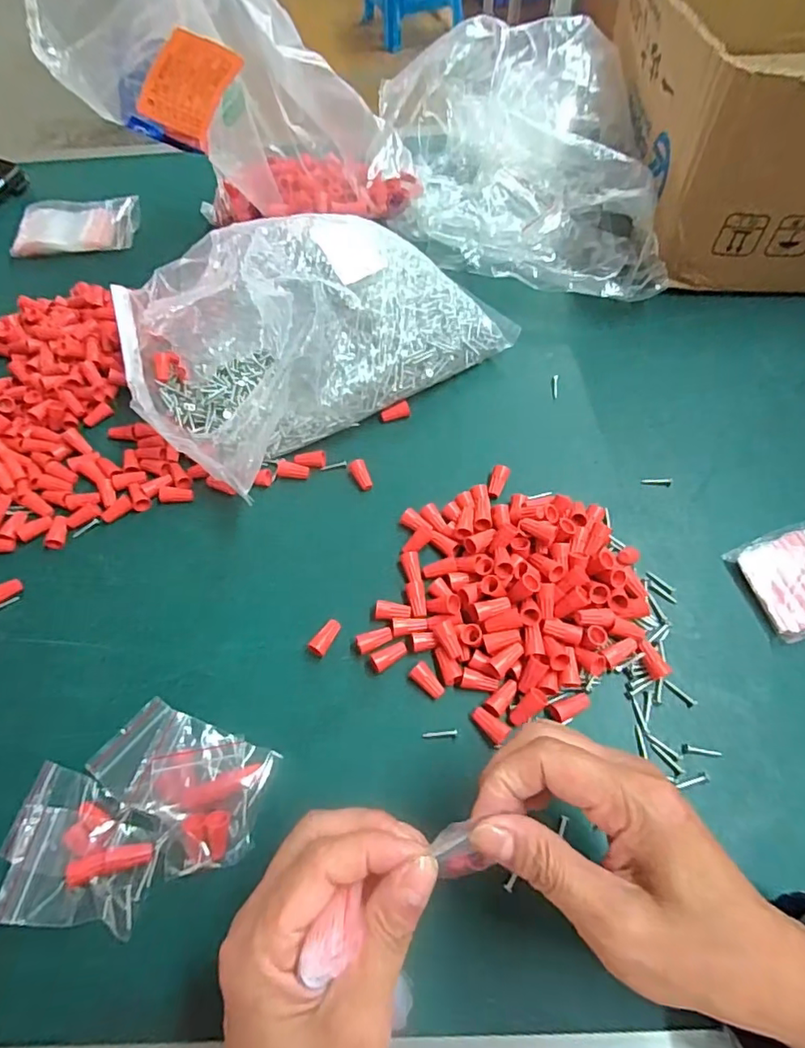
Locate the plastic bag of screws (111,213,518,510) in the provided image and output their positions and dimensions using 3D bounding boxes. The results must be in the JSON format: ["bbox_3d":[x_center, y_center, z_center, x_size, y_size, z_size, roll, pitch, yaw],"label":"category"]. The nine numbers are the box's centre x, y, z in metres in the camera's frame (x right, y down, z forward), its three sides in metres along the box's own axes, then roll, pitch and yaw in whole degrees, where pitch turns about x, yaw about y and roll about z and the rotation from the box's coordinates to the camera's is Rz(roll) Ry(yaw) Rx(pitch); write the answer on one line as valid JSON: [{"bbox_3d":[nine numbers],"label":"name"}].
[{"bbox_3d":[-0.078,-0.156,0.405,0.261,0.107,0.193,-37,67,-15],"label":"plastic bag of screws"}]

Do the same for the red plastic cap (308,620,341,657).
[{"bbox_3d":[-0.048,0.071,0.336,0.011,0.009,0.024,29,68,16],"label":"red plastic cap"}]

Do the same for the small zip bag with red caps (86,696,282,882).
[{"bbox_3d":[-0.126,0.143,0.294,0.096,0.022,0.069,18,65,12],"label":"small zip bag with red caps"}]

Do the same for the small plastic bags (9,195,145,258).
[{"bbox_3d":[-0.326,-0.303,0.538,0.111,0.013,0.078,0,63,3],"label":"small plastic bags"}]

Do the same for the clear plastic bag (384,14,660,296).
[{"bbox_3d":[0.100,-0.328,0.495,0.229,0.101,0.299,1,63,3],"label":"clear plastic bag"}]

